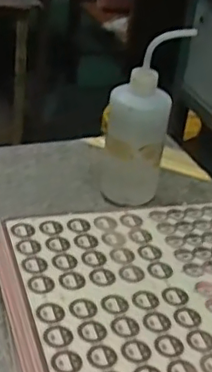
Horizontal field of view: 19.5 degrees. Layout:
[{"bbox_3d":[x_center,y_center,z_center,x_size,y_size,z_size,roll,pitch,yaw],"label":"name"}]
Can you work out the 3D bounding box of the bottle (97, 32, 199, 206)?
[{"bbox_3d":[0.042,-0.080,0.740,0.083,0.202,0.069,6,32,-2],"label":"bottle"}]

